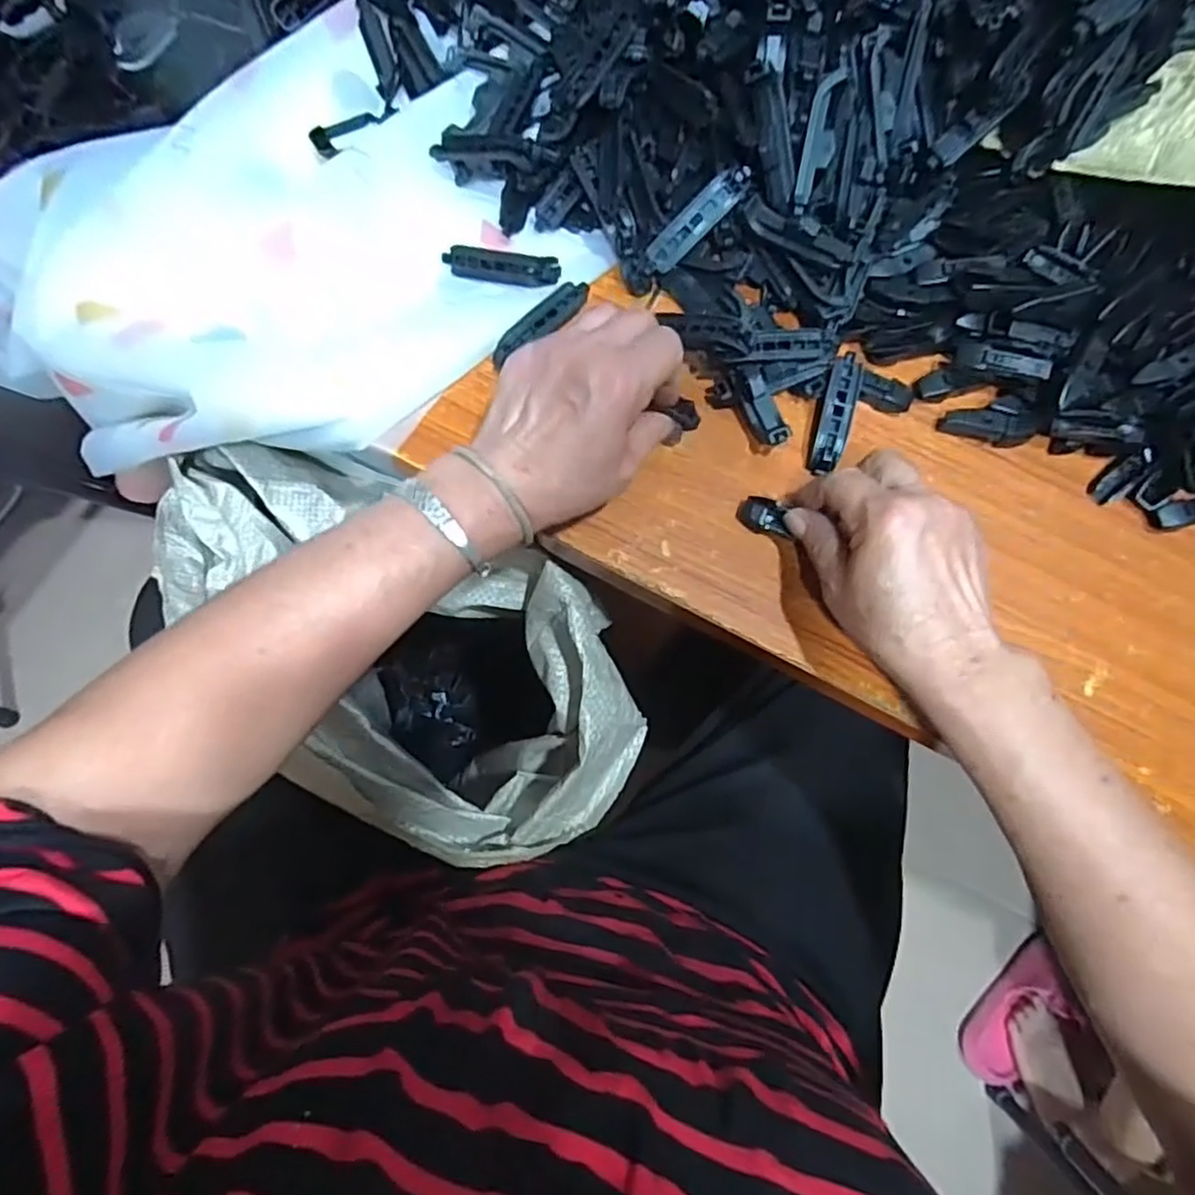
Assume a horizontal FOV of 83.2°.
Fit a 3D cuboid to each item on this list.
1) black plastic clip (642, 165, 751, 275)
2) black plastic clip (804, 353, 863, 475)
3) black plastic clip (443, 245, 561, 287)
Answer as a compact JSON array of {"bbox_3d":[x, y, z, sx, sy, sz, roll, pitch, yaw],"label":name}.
[{"bbox_3d":[0.059,-0.226,0.405,0.075,0.008,0.016,-38,80,23],"label":"black plastic clip"},{"bbox_3d":[0.145,-0.112,0.412,0.022,0.011,0.076,16,76,2],"label":"black plastic clip"},{"bbox_3d":[-0.061,-0.213,0.429,0.074,0.011,0.016,9,75,0],"label":"black plastic clip"}]

